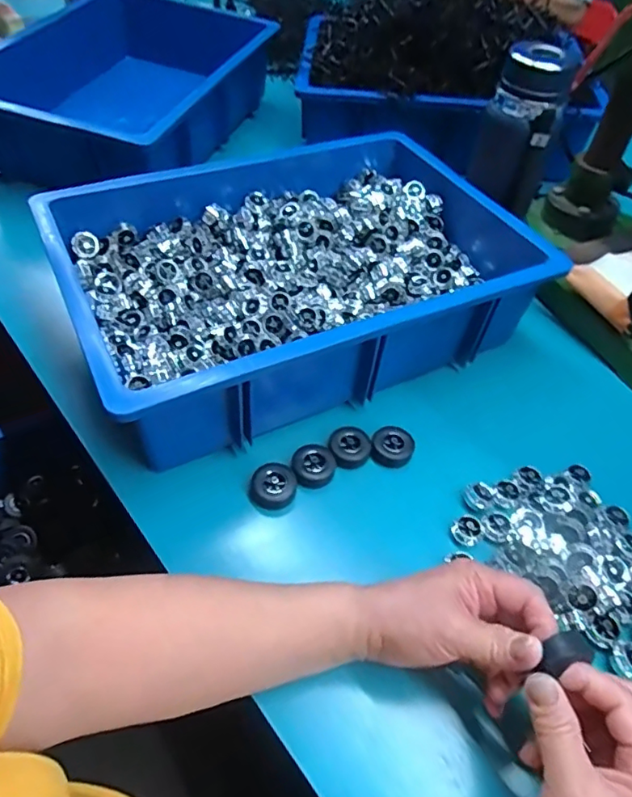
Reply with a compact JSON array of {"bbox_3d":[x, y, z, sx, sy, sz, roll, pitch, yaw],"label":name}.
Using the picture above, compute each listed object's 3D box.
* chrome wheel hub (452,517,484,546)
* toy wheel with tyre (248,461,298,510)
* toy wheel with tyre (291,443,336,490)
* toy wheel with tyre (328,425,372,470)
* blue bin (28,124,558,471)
[{"bbox_3d":[0.122,0.104,0.432,0.024,0.008,0.022,1,51,-1],"label":"chrome wheel hub"},{"bbox_3d":[-0.035,0.072,0.446,0.039,0.011,0.036,1,51,-1],"label":"toy wheel with tyre"},{"bbox_3d":[-0.002,0.057,0.463,0.037,0.012,0.038,1,51,-1],"label":"toy wheel with tyre"},{"bbox_3d":[0.030,0.043,0.480,0.035,0.017,0.035,1,51,-1],"label":"toy wheel with tyre"},{"bbox_3d":[-0.015,-0.146,0.559,0.441,0.109,0.322,-22,55,-19],"label":"blue bin"}]

